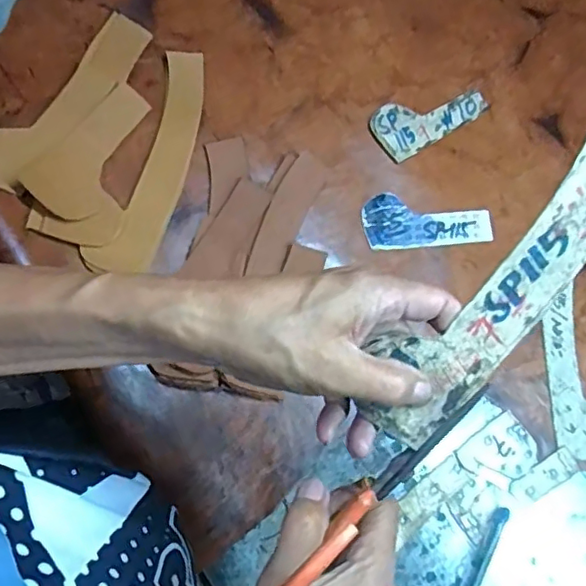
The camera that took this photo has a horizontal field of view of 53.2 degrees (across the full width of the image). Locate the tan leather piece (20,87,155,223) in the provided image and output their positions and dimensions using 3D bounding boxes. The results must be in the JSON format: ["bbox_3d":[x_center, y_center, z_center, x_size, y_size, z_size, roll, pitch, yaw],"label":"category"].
[{"bbox_3d":[-0.160,-0.114,0.496,0.068,0.006,0.124,38,72,0],"label":"tan leather piece"}]

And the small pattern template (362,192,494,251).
[{"bbox_3d":[0.125,-0.068,0.544,0.120,0.004,0.050,-5,80,-8],"label":"small pattern template"}]

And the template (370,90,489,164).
[{"bbox_3d":[0.132,-0.173,0.566,0.124,0.004,0.052,-32,89,-18],"label":"template"}]

